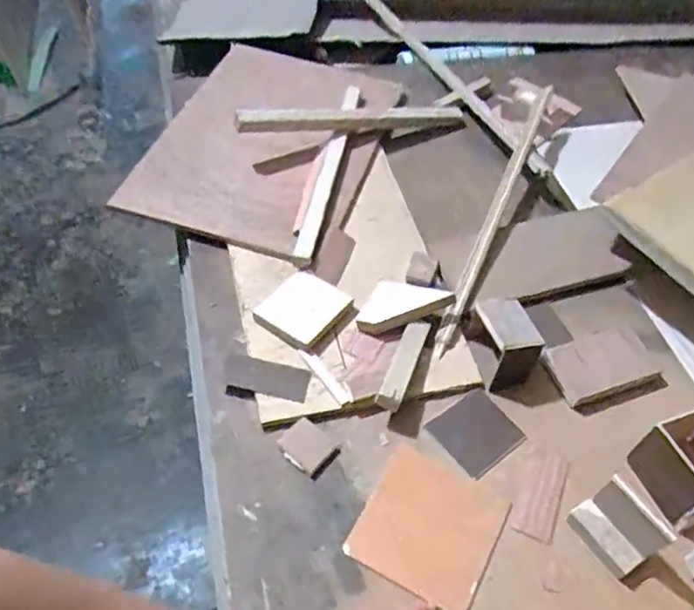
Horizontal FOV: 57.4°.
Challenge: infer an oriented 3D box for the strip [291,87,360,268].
[{"bbox_3d":[-0.021,-0.159,0.749,0.021,0.021,0.302,11,52,3],"label":"strip"}]

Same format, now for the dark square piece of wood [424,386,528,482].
[{"bbox_3d":[0.121,0.119,0.589,0.070,0.004,0.066,-28,59,-24],"label":"dark square piece of wood"}]

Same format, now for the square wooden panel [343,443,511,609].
[{"bbox_3d":[0.071,0.186,0.536,0.106,0.009,0.111,26,55,15],"label":"square wooden panel"}]

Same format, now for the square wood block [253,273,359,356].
[{"bbox_3d":[-0.041,0.007,0.632,0.079,0.015,0.071,29,55,17],"label":"square wood block"}]

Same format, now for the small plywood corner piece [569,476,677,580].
[{"bbox_3d":[0.222,0.182,0.519,0.041,0.048,0.062,-28,60,-24],"label":"small plywood corner piece"}]

